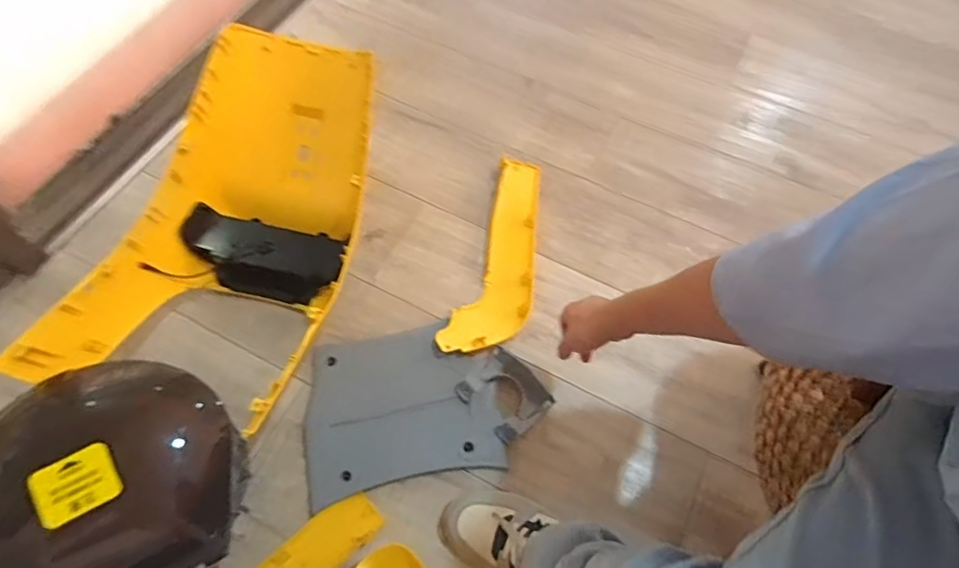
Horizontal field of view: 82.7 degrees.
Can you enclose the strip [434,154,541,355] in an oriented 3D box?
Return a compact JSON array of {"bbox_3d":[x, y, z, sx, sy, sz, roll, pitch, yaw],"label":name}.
[{"bbox_3d":[0.050,-0.053,0.989,0.129,0.028,0.425,26,61,-12],"label":"strip"}]

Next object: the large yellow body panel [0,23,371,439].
[{"bbox_3d":[-0.361,-0.088,0.863,0.335,0.248,0.591,9,64,3],"label":"large yellow body panel"}]

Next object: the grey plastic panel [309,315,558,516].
[{"bbox_3d":[-0.086,0.182,0.859,0.363,0.037,0.238,-10,63,-8],"label":"grey plastic panel"}]

